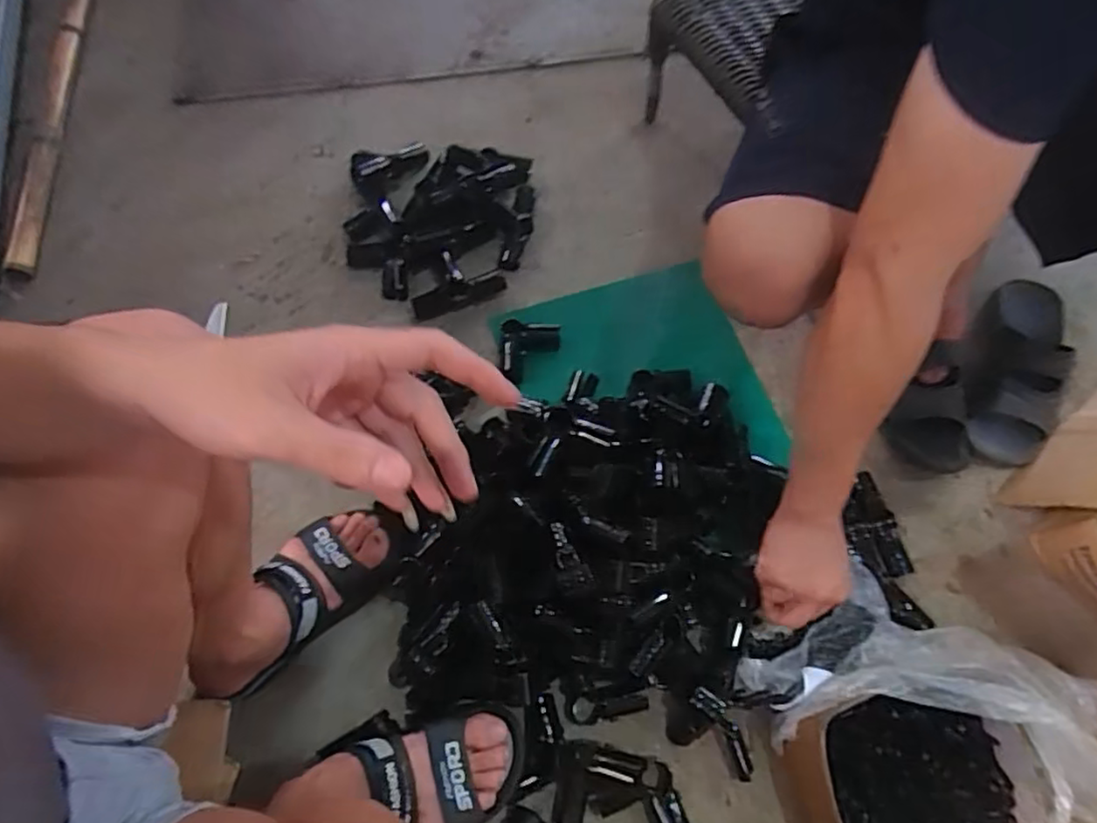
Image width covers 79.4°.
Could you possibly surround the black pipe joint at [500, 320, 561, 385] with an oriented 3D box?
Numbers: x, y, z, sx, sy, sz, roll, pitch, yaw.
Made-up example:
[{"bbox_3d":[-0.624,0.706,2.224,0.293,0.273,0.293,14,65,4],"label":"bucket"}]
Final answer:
[{"bbox_3d":[-0.023,-0.084,0.884,0.076,0.033,0.075,-1,68,-2],"label":"black pipe joint"}]

